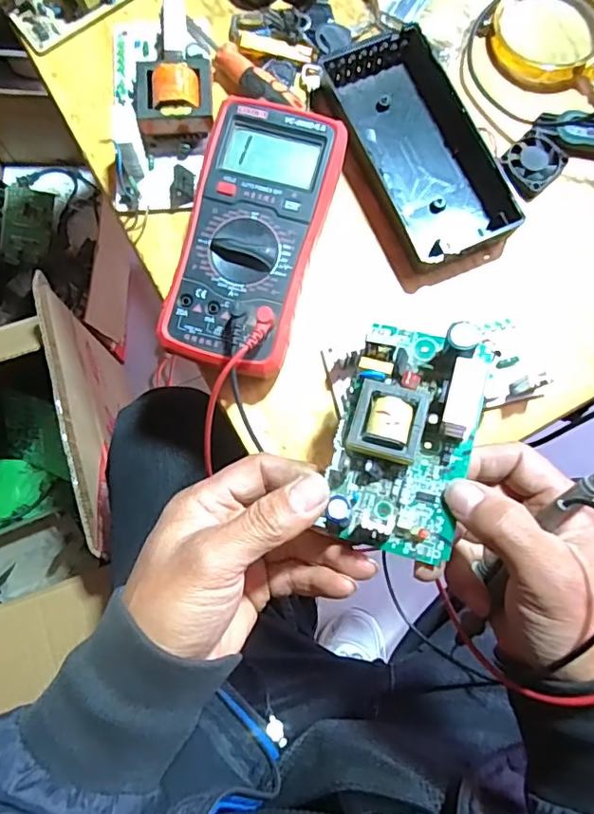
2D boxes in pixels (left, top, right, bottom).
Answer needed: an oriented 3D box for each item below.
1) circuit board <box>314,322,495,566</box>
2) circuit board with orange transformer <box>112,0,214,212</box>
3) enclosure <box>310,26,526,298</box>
[{"bbox_3d":[0.060,0.011,0.297,0.069,0.027,0.130,18,79,3],"label":"circuit board"},{"bbox_3d":[-0.103,-0.231,0.418,0.078,0.040,0.164,-2,79,-1],"label":"circuit board with orange transformer"},{"bbox_3d":[0.088,-0.189,0.418,0.094,0.029,0.185,-23,80,-4],"label":"enclosure"}]

